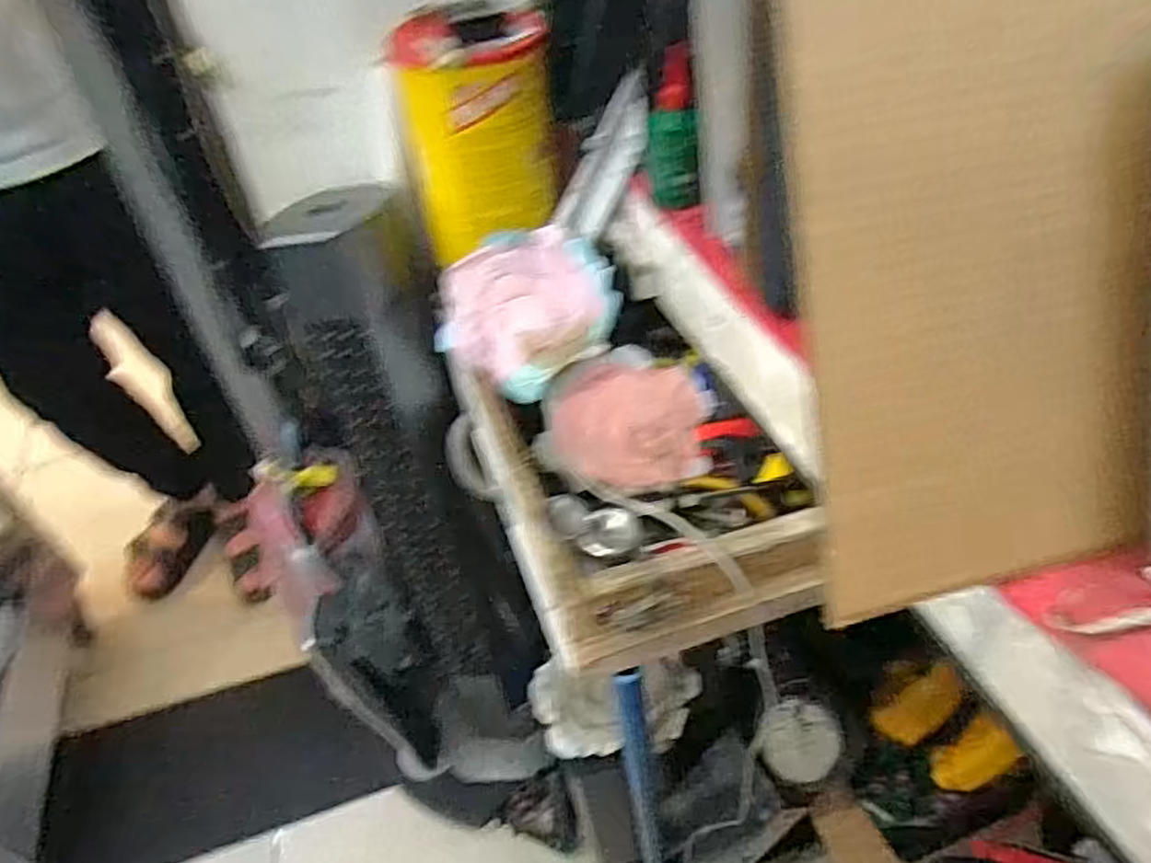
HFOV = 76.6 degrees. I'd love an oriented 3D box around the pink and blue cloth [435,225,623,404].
[{"bbox_3d":[-0.044,-0.110,0.647,0.142,0.079,0.123,-29,49,-23],"label":"pink and blue cloth"}]

